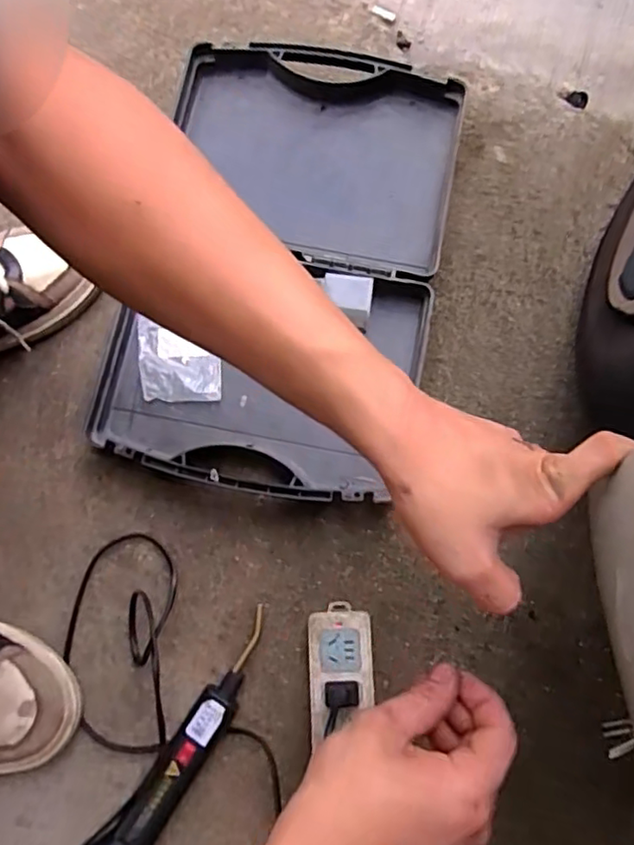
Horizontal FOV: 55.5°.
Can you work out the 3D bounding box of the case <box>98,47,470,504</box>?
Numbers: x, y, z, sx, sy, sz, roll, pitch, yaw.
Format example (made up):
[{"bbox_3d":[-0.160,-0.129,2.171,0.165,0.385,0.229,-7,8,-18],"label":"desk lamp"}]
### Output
[{"bbox_3d":[-0.030,-0.156,0.600,0.290,0.041,0.457,11,79,3],"label":"case"}]

